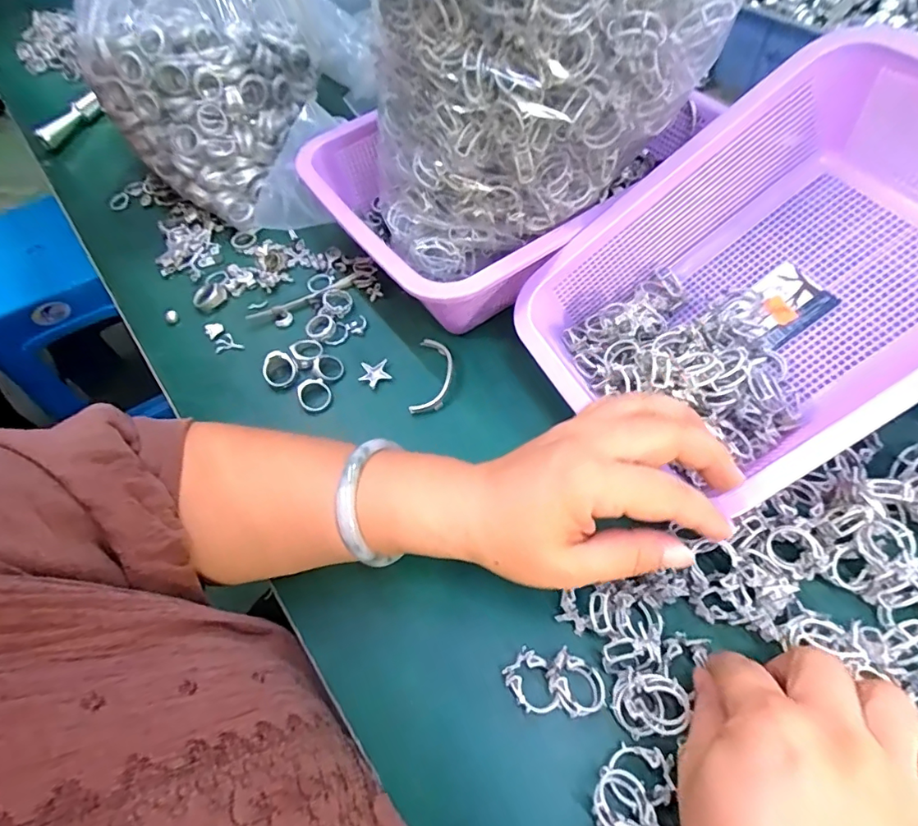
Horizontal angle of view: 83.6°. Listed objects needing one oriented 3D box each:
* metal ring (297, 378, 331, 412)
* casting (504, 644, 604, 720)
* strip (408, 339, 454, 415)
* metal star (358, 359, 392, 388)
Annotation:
[{"bbox_3d":[-0.107,-0.014,0.377,0.022,0.008,0.026,-27,61,-11],"label":"metal ring"},{"bbox_3d":[0.050,0.140,0.268,0.052,0.021,0.029,3,60,8],"label":"casting"},{"bbox_3d":[-0.018,-0.028,0.379,0.027,0.009,0.064,3,60,7],"label":"strip"},{"bbox_3d":[-0.063,-0.030,0.386,0.023,0.005,0.022,-6,59,2],"label":"metal star"}]

